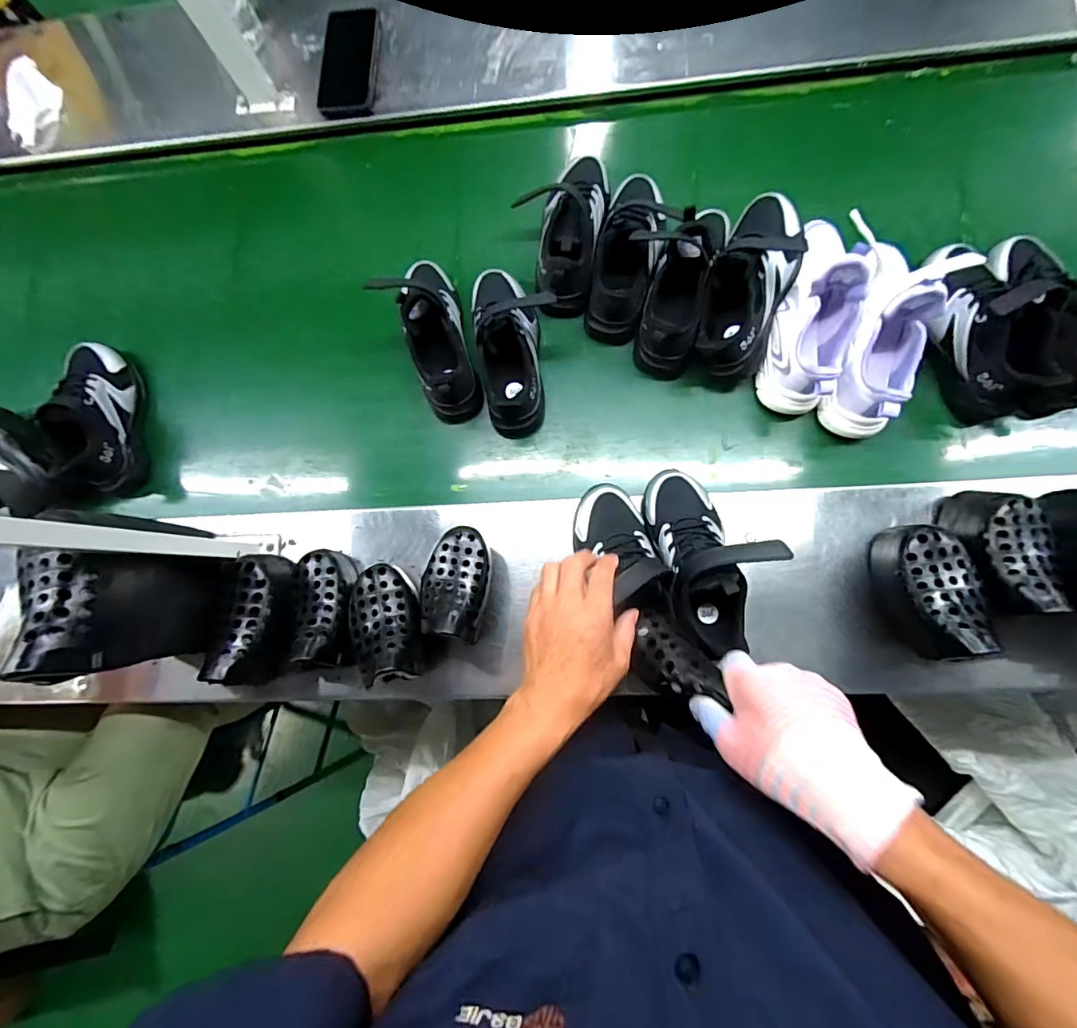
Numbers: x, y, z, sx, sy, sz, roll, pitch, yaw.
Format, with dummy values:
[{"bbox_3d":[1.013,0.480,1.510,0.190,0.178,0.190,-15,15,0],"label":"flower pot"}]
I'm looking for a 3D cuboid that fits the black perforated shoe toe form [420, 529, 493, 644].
[{"bbox_3d":[-0.091,0.075,0.514,0.073,0.061,0.123,10,85,7],"label":"black perforated shoe toe form"}]

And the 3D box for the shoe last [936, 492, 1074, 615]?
[{"bbox_3d":[0.470,0.035,0.493,0.072,0.099,0.128,11,85,7],"label":"shoe last"}]

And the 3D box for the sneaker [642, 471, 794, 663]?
[{"bbox_3d":[0.180,0.040,0.499,0.096,0.104,0.192,-18,81,4],"label":"sneaker"}]

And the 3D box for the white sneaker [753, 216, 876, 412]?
[{"bbox_3d":[0.331,-0.239,0.562,0.086,0.114,0.216,19,86,7],"label":"white sneaker"}]

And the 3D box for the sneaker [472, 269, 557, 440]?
[{"bbox_3d":[-0.043,-0.212,0.599,0.084,0.112,0.207,-3,83,5],"label":"sneaker"}]

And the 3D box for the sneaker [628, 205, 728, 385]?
[{"bbox_3d":[0.177,-0.285,0.584,0.071,0.115,0.204,17,86,7],"label":"sneaker"}]

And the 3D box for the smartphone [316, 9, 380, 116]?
[{"bbox_3d":[-0.270,-0.640,0.678,0.080,0.012,0.155,3,86,1],"label":"smartphone"}]

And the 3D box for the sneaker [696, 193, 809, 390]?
[{"bbox_3d":[0.247,-0.264,0.550,0.102,0.106,0.217,17,99,8],"label":"sneaker"}]

